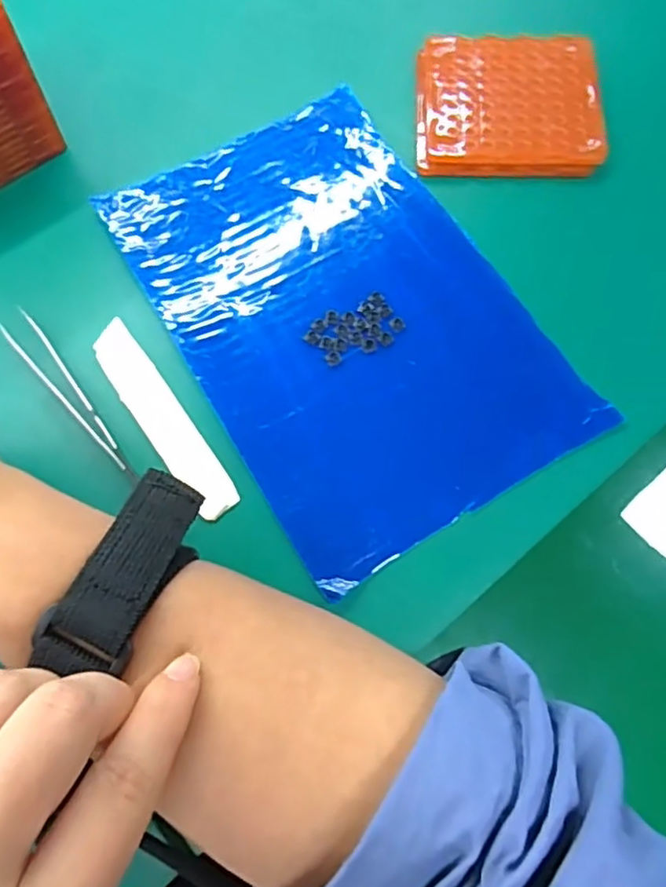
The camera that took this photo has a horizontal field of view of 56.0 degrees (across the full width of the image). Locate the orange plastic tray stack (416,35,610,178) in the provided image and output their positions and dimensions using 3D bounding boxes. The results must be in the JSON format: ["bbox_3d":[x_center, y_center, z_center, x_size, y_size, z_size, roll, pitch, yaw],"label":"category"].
[{"bbox_3d":[0.091,-0.179,0.326,0.093,0.010,0.091,1,71,2],"label":"orange plastic tray stack"}]

